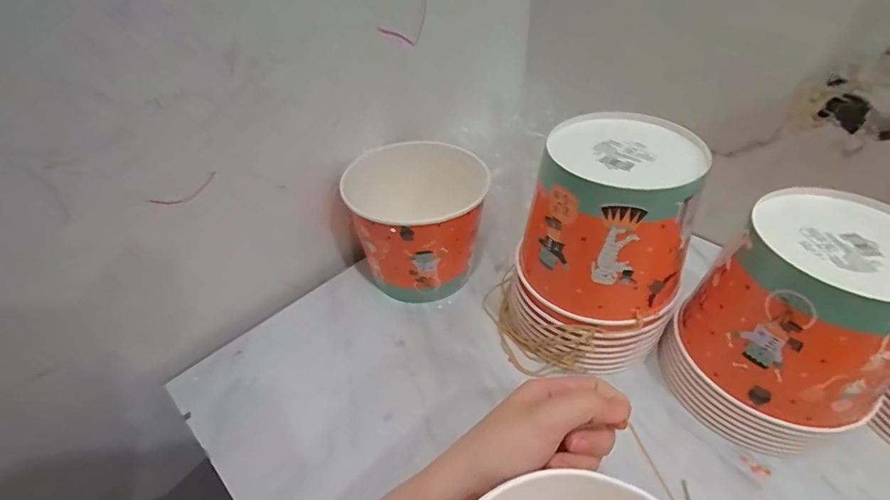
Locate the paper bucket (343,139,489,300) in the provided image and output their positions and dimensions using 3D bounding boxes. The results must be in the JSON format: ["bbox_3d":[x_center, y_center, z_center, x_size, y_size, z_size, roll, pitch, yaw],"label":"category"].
[{"bbox_3d":[-0.031,-0.031,0.529,0.145,0.146,0.144,-2,42,2],"label":"paper bucket"}]

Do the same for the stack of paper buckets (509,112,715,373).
[{"bbox_3d":[0.142,0.005,0.423,0.144,0.213,0.136,-12,43,-10],"label":"stack of paper buckets"}]

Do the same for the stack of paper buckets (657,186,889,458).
[{"bbox_3d":[0.296,0.066,0.375,0.146,0.177,0.142,-24,46,-21],"label":"stack of paper buckets"}]

